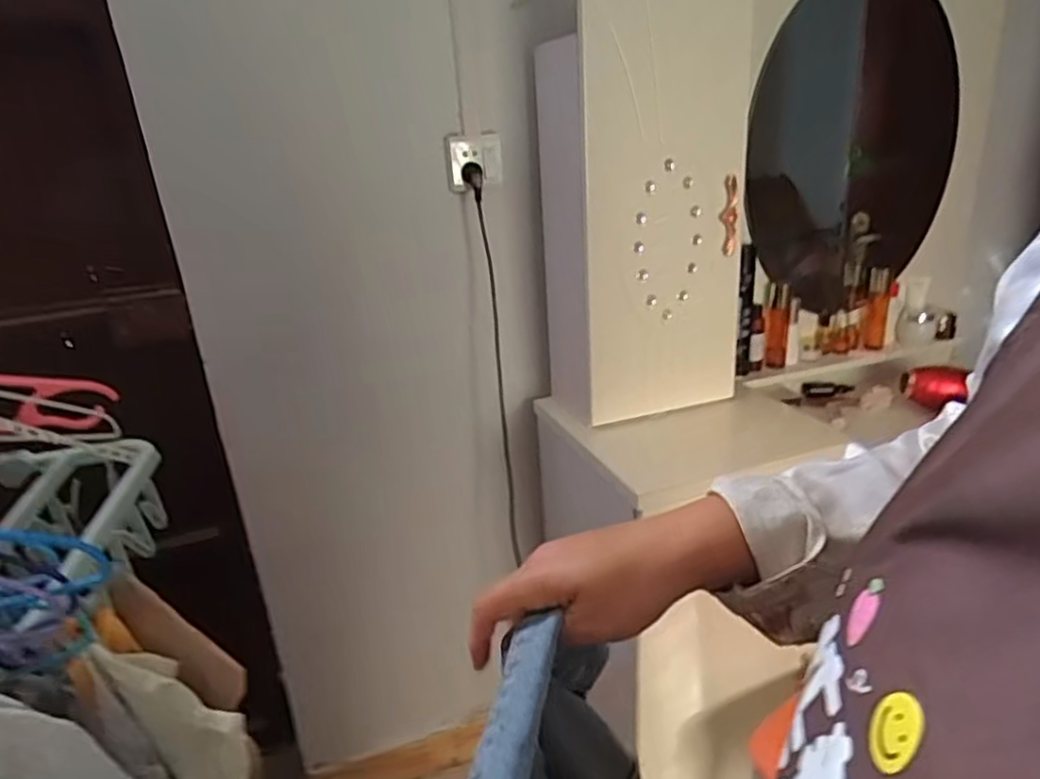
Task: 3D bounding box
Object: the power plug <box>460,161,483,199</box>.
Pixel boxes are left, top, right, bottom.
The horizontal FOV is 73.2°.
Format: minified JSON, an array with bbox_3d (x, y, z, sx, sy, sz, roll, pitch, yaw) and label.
[{"bbox_3d":[-0.079,-0.345,1.155,0.035,0.057,0.043,-6,21,-4],"label":"power plug"}]

